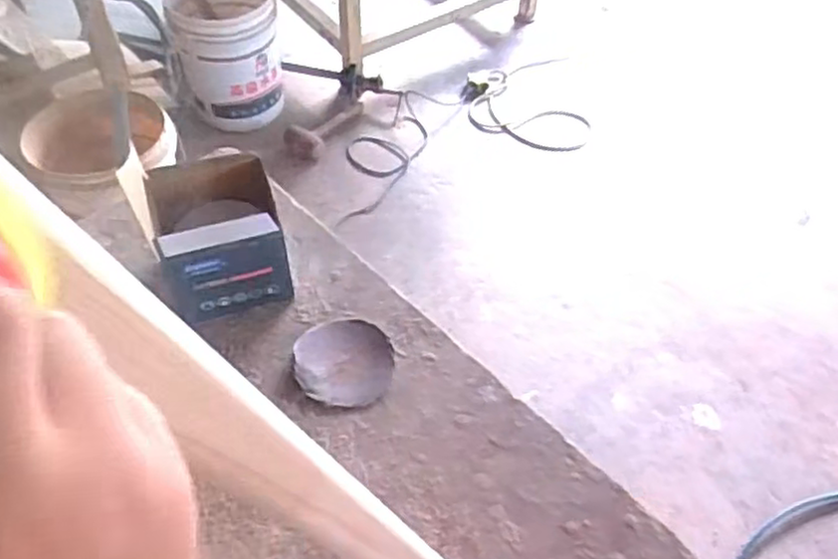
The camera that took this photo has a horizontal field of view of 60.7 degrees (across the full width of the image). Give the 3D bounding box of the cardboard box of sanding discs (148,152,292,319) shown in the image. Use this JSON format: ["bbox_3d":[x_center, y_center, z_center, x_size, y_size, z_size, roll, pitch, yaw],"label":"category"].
[{"bbox_3d":[-0.227,-0.051,0.823,0.129,0.149,0.134,-13,53,-11],"label":"cardboard box of sanding discs"}]

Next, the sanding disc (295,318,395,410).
[{"bbox_3d":[-0.083,0.093,0.797,0.105,0.015,0.099,0,52,-1],"label":"sanding disc"}]

